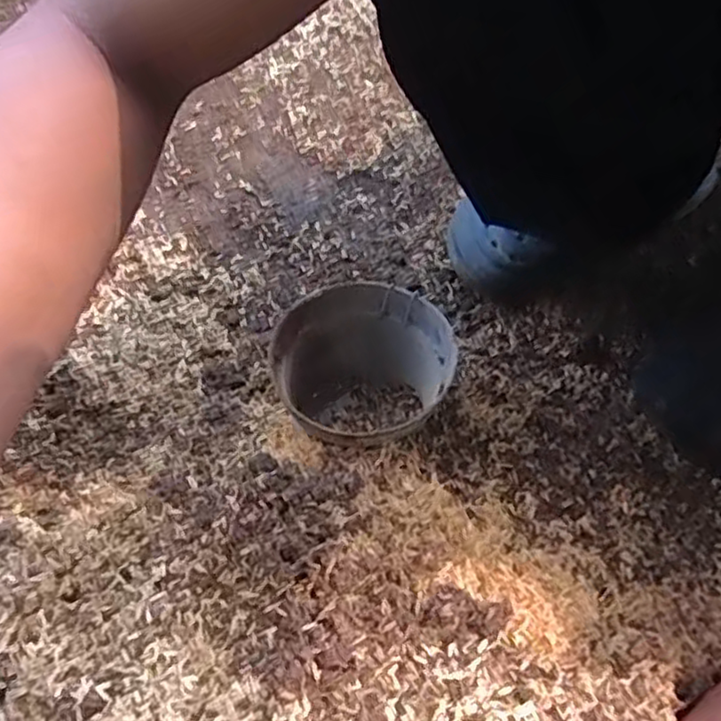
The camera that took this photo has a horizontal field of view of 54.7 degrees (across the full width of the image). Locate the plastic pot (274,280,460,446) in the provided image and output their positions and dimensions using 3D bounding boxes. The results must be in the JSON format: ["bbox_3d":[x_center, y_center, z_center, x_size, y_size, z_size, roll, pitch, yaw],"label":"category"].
[{"bbox_3d":[0.003,0.018,0.530,0.120,0.123,0.117,1,65,-3],"label":"plastic pot"}]

